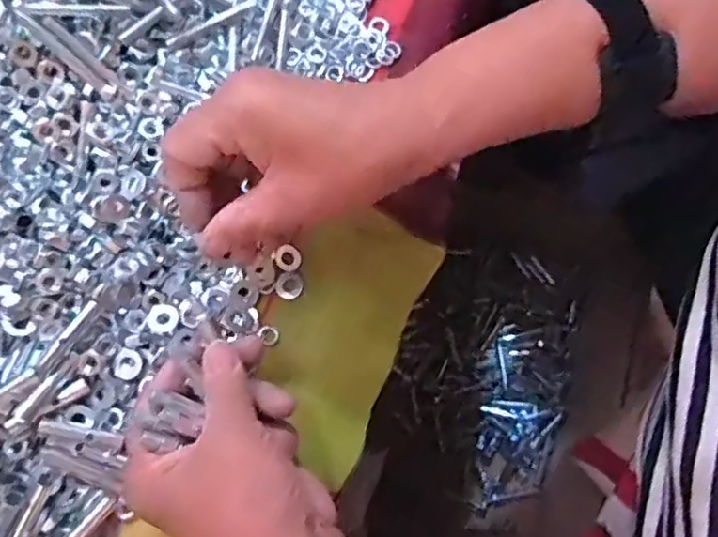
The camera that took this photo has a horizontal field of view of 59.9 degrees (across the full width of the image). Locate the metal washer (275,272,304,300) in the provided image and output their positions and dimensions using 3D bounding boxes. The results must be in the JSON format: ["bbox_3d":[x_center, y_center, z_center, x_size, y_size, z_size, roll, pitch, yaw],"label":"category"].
[{"bbox_3d":[-0.042,0.010,0.377,0.016,0.004,0.016,0,78,0],"label":"metal washer"}]

